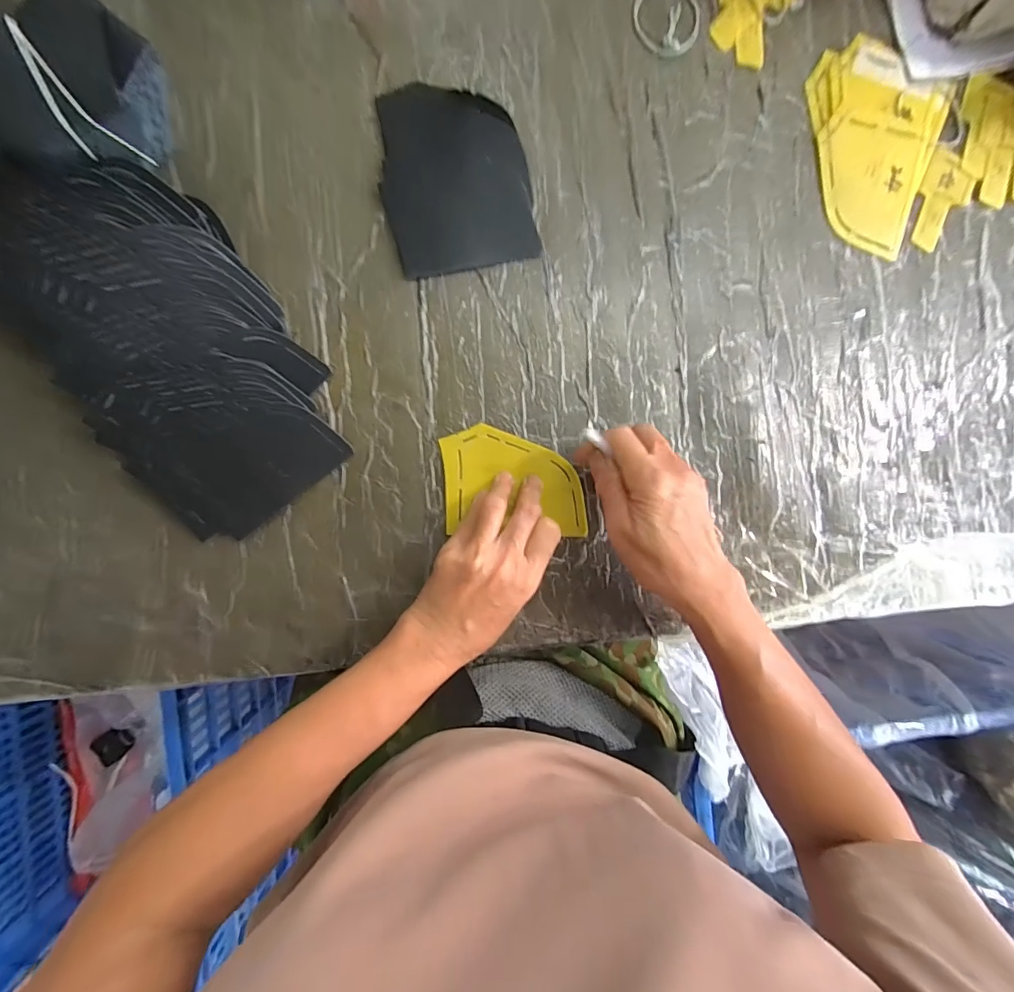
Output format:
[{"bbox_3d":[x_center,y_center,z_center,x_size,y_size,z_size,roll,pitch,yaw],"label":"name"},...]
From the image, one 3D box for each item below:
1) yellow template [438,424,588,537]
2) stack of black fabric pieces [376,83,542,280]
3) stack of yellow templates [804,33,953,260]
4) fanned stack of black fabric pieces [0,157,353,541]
[{"bbox_3d":[0.006,-0.011,0.352,0.111,0.004,0.081,1,90,-1],"label":"yellow template"},{"bbox_3d":[-0.041,-0.252,0.354,0.111,0.007,0.144,-11,90,-1],"label":"stack of black fabric pieces"},{"bbox_3d":[0.286,-0.280,0.360,0.107,0.009,0.149,19,89,-1],"label":"stack of yellow templates"},{"bbox_3d":[-0.245,-0.106,0.327,0.158,0.044,0.278,-35,91,-1],"label":"fanned stack of black fabric pieces"}]

